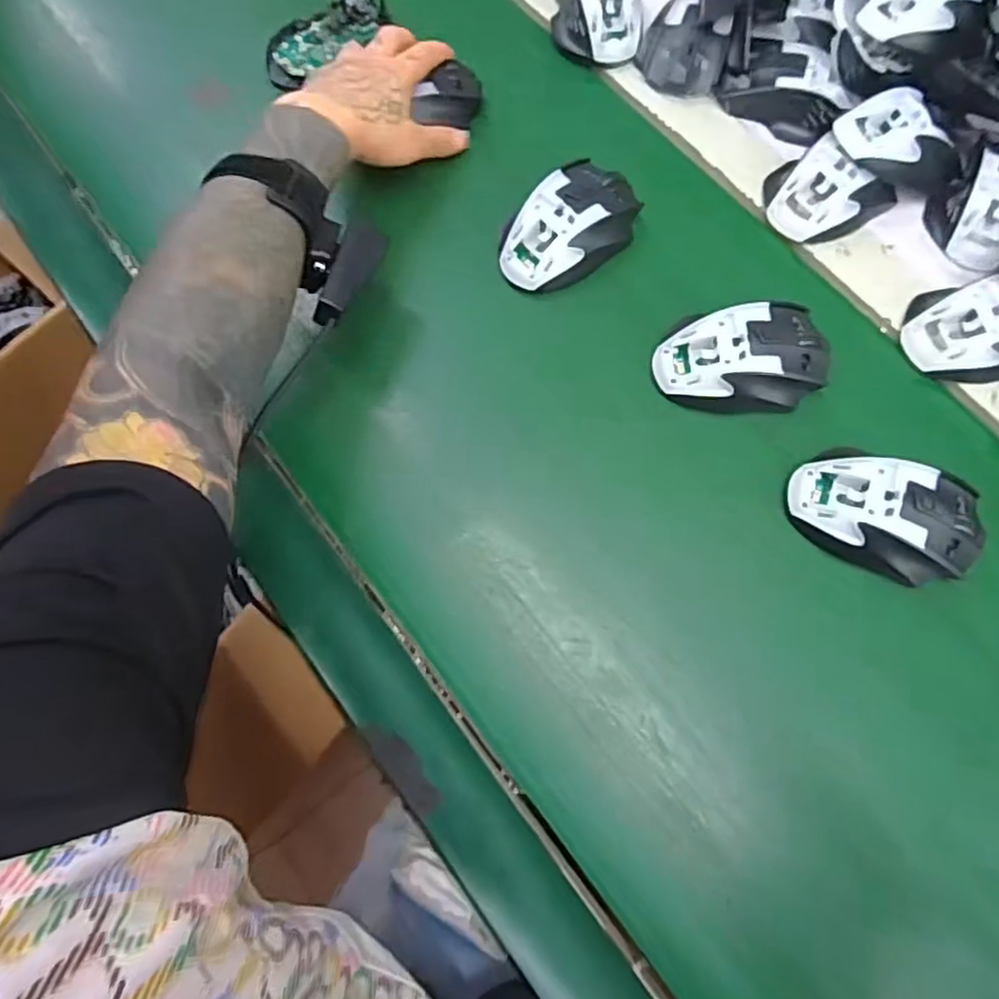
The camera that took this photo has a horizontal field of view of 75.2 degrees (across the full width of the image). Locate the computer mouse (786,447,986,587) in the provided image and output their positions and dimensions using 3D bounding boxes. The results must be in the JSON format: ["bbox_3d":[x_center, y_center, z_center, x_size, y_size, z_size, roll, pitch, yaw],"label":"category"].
[{"bbox_3d":[0.249,0.008,0.415,0.116,0.038,0.078,29,78,8],"label":"computer mouse"}]

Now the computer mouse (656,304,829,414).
[{"bbox_3d":[0.168,-0.095,0.447,0.112,0.036,0.069,-9,76,-2],"label":"computer mouse"}]

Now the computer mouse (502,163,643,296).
[{"bbox_3d":[0.052,-0.204,0.485,0.113,0.036,0.068,-37,78,-8],"label":"computer mouse"}]

